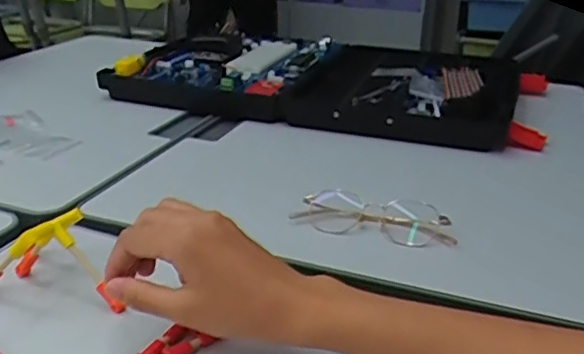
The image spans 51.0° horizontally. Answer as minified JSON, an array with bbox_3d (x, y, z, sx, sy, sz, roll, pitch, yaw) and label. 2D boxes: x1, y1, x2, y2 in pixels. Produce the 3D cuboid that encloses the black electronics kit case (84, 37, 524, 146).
[{"bbox_3d":[0.050,-0.156,0.933,0.540,0.059,0.329,13,28,19],"label":"black electronics kit case"}]

